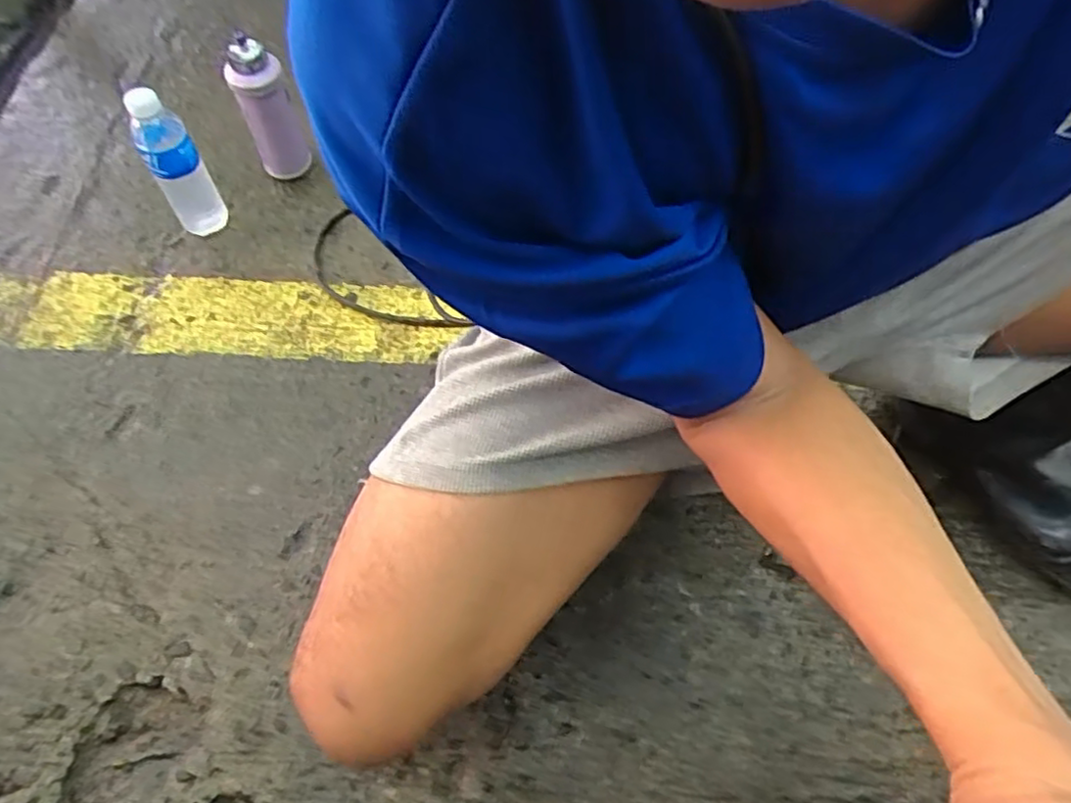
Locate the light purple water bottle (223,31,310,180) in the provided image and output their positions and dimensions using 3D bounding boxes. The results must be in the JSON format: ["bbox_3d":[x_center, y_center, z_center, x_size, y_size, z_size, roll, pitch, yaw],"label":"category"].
[{"bbox_3d":[-0.311,-0.333,0.805,0.059,0.173,0.064,-18,63,-8],"label":"light purple water bottle"}]

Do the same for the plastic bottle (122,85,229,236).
[{"bbox_3d":[-0.399,-0.260,0.763,0.054,0.178,0.062,-28,64,-15],"label":"plastic bottle"}]

